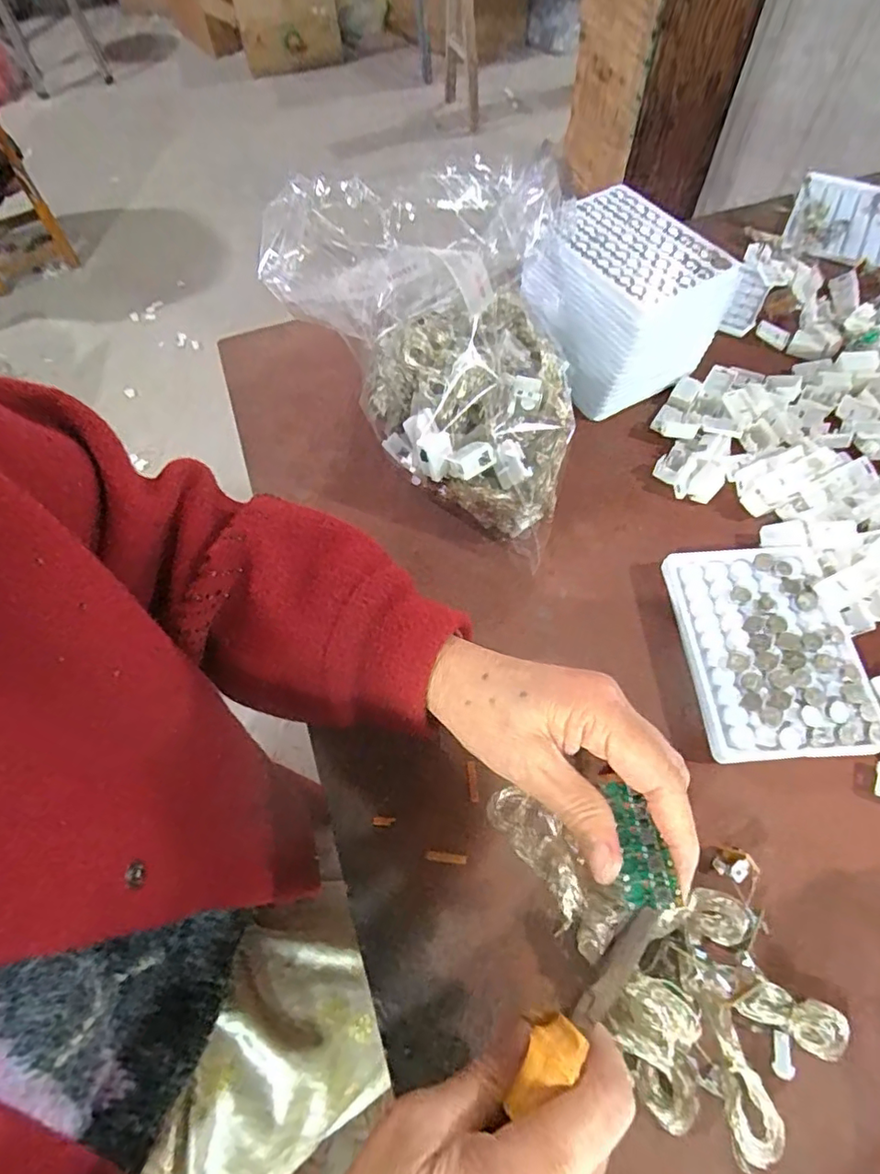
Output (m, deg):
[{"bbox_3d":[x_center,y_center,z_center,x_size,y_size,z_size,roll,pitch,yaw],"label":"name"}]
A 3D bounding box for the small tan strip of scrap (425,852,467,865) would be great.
[{"bbox_3d":[0.003,0.145,0.300,0.022,0.004,0.004,5,63,7],"label":"small tan strip of scrap"}]

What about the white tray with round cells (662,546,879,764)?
[{"bbox_3d":[0.198,0.035,0.341,0.097,0.012,0.131,-5,62,0],"label":"white tray with round cells"}]

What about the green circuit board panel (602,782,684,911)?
[{"bbox_3d":[0.079,0.104,0.228,0.019,0.005,0.049,-19,44,10],"label":"green circuit board panel"}]

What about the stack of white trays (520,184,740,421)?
[{"bbox_3d":[0.134,-0.214,0.425,0.101,0.092,0.122,-29,64,-12],"label":"stack of white trays"}]

